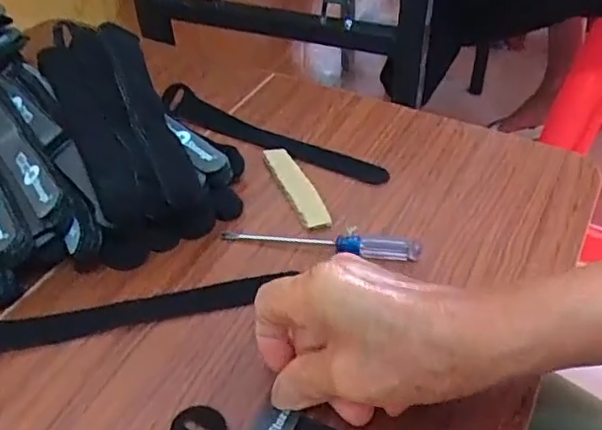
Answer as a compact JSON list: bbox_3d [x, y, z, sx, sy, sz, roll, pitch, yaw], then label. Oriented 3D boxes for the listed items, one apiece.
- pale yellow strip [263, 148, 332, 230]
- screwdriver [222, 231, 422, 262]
[{"bbox_3d":[-0.002,-0.020,0.409,0.021,0.007,0.083,-18,47,-15],"label":"pale yellow strip"},{"bbox_3d":[0.011,0.016,0.369,0.125,0.015,0.012,7,46,9],"label":"screwdriver"}]

